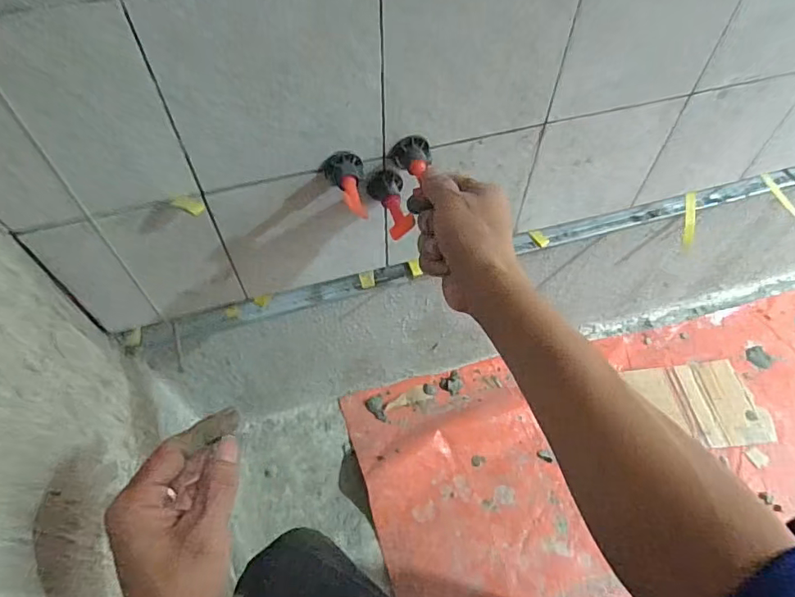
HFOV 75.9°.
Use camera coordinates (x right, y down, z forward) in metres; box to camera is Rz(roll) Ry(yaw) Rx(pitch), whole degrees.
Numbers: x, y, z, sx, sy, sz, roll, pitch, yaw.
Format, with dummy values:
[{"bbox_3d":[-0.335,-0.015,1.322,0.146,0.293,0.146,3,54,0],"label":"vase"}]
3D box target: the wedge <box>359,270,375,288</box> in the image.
[{"bbox_3d":[-0.032,-0.021,0.551,0.016,0.012,0.014,-13,57,-9],"label":"wedge"}]

